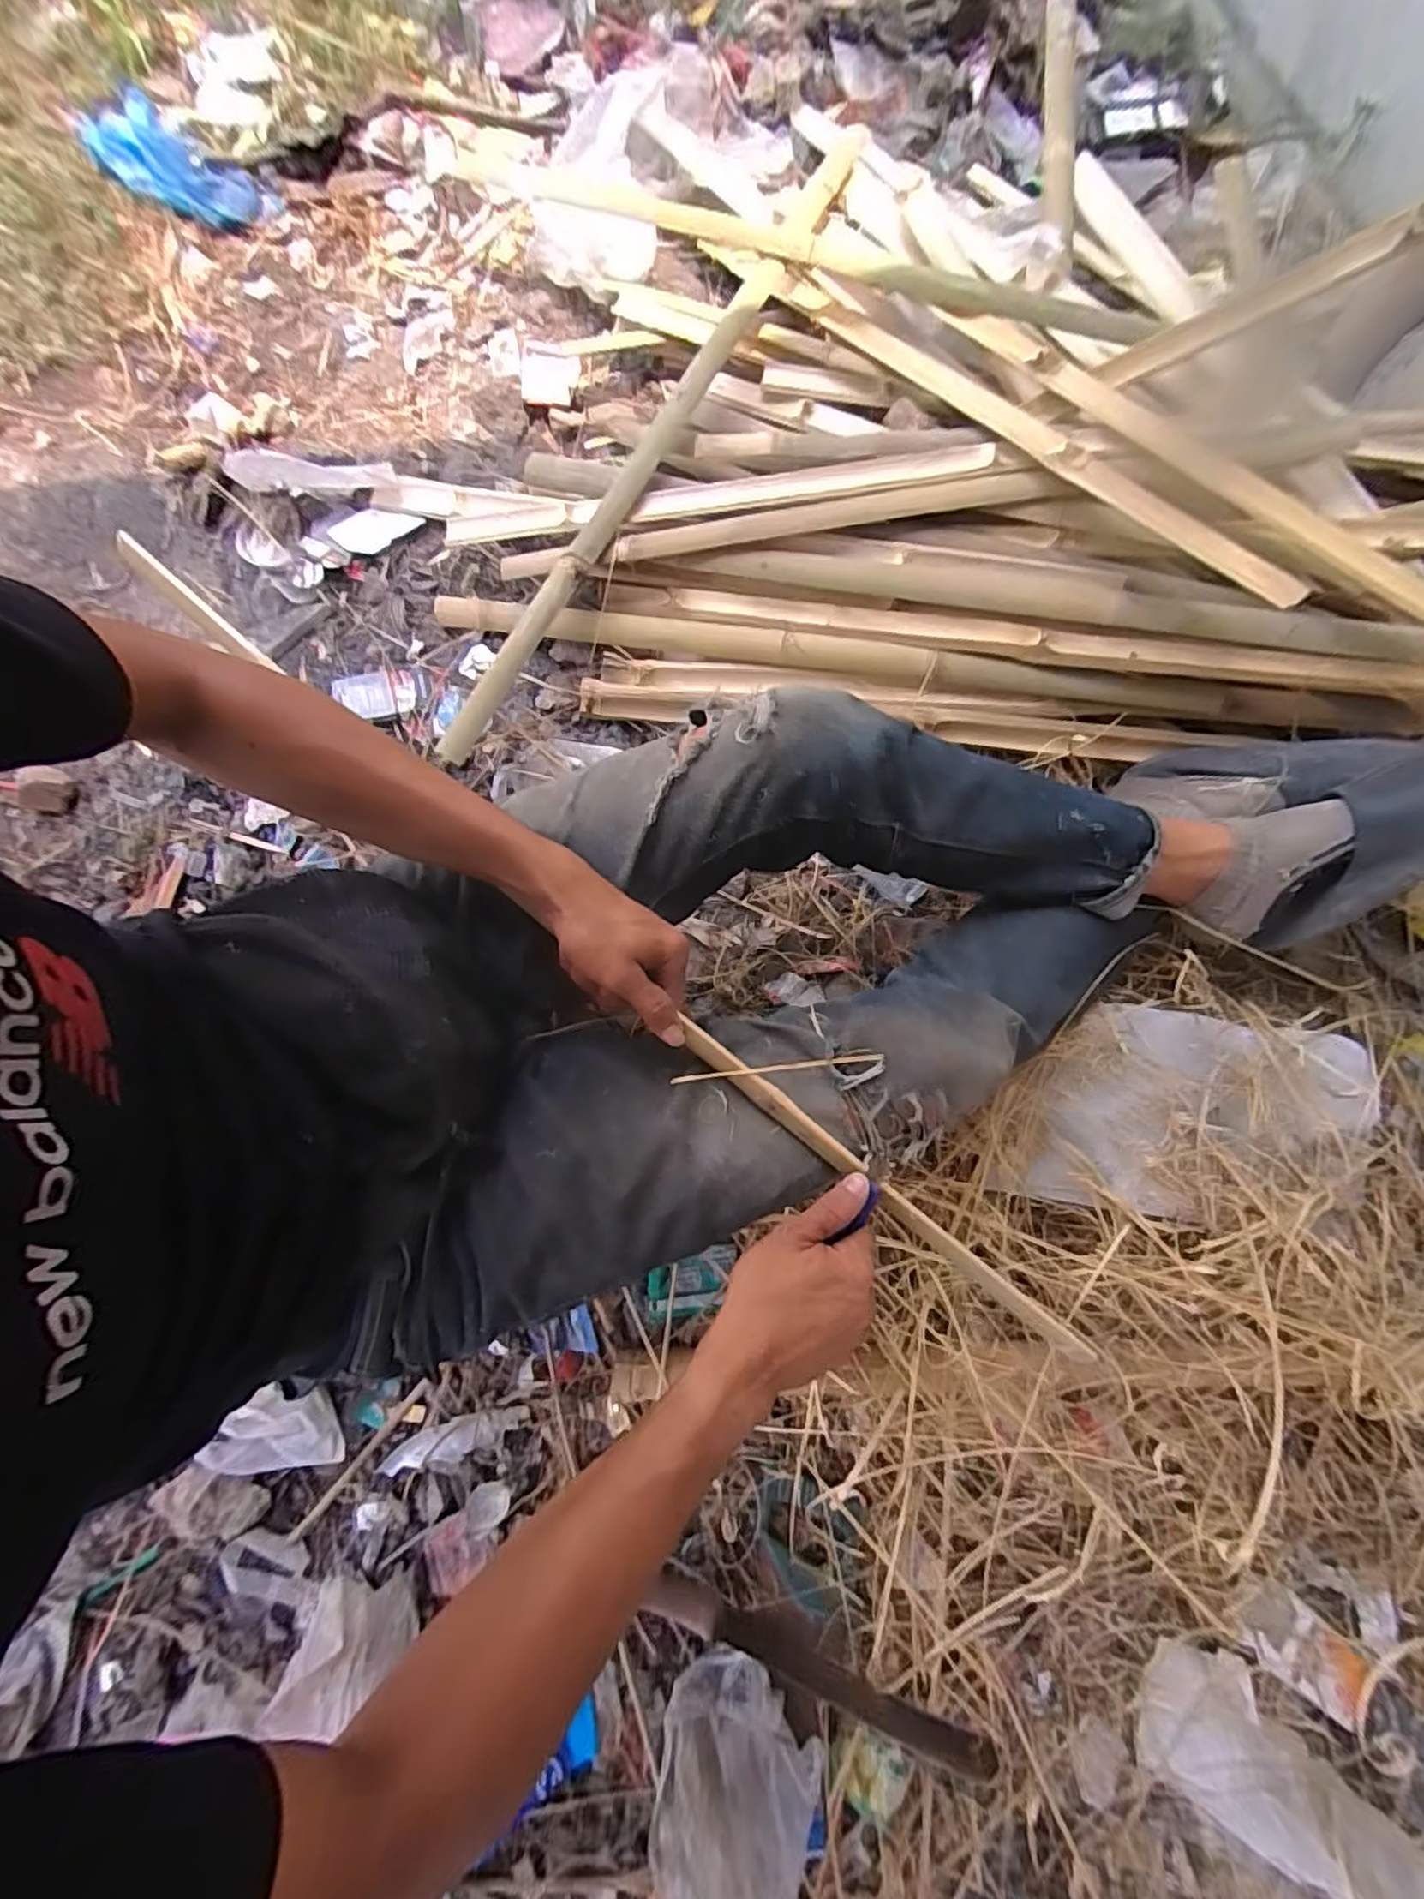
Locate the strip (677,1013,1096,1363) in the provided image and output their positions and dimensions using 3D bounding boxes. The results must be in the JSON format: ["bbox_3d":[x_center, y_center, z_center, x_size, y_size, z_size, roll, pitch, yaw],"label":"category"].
[{"bbox_3d":[0.120,0.171,0.462,0.353,0.017,0.017,39,79,1],"label":"strip"}]

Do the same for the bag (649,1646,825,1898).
[{"bbox_3d":[0.019,0.777,0.562,0.143,0.060,0.221,11,78,2],"label":"bag"}]

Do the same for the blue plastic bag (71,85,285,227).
[{"bbox_3d":[-0.719,-1.032,0.852,0.256,0.063,0.094,19,76,-9],"label":"blue plastic bag"}]

